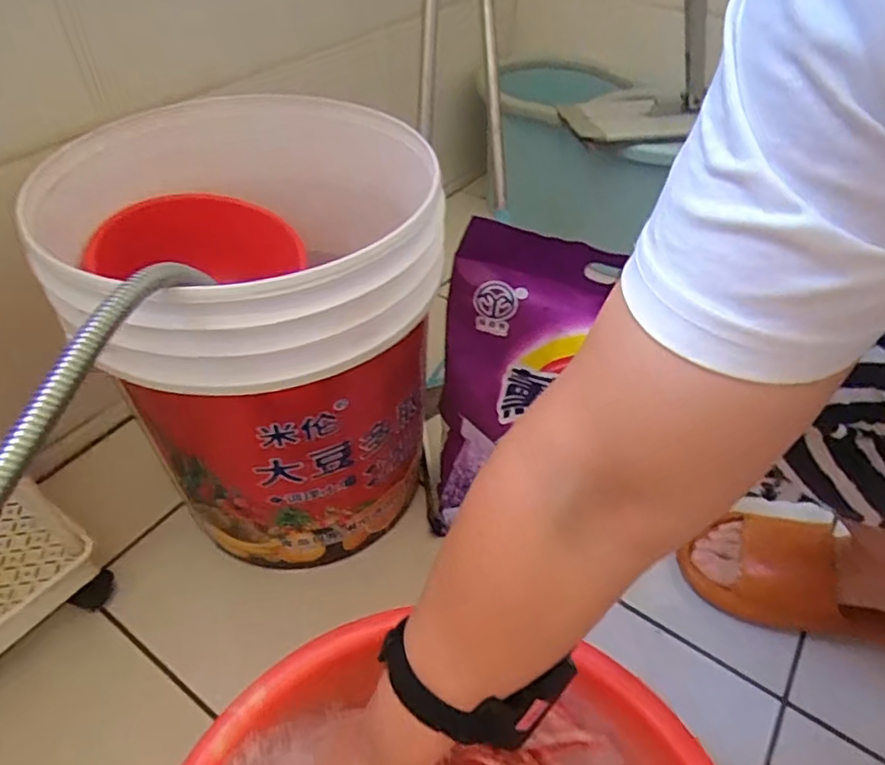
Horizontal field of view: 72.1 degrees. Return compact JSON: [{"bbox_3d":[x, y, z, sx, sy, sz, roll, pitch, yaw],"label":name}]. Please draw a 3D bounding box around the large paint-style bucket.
[{"bbox_3d":[-0.150,-0.044,0.584,0.322,0.345,0.307,-27,52,-28],"label":"large paint-style bucket"}]

